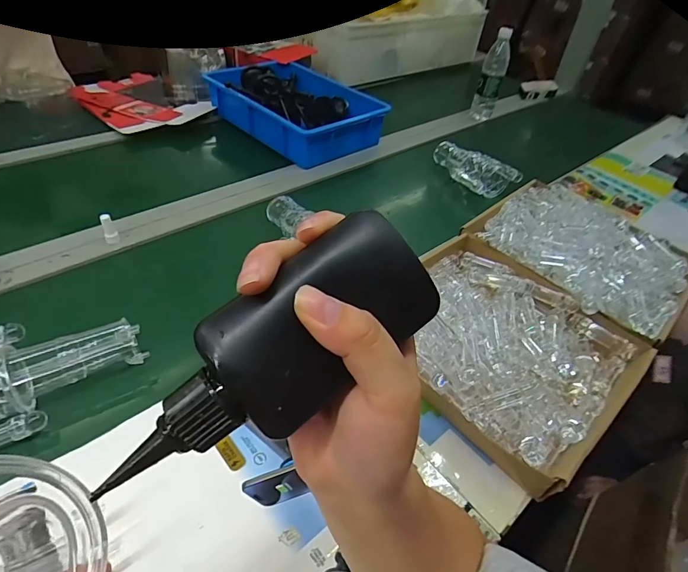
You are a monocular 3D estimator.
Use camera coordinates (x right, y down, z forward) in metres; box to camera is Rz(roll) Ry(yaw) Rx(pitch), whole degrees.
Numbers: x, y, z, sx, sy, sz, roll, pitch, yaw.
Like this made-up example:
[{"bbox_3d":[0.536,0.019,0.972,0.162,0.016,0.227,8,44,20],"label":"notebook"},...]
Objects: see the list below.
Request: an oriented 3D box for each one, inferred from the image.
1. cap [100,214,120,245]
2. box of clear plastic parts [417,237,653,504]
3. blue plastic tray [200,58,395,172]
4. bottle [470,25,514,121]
[{"bbox_3d":[-0.377,-0.093,0.666,0.021,0.048,0.018,-19,49,-25],"label":"cap"},{"bbox_3d":[0.204,0.059,0.551,0.297,0.058,0.309,-28,53,-32],"label":"box of clear plastic parts"},{"bbox_3d":[-0.117,-0.452,1.044,0.287,0.090,0.403,-28,53,-32],"label":"blue plastic tray"},{"bbox_3d":[0.430,-0.607,1.208,0.067,0.227,0.055,17,44,10],"label":"bottle"}]

